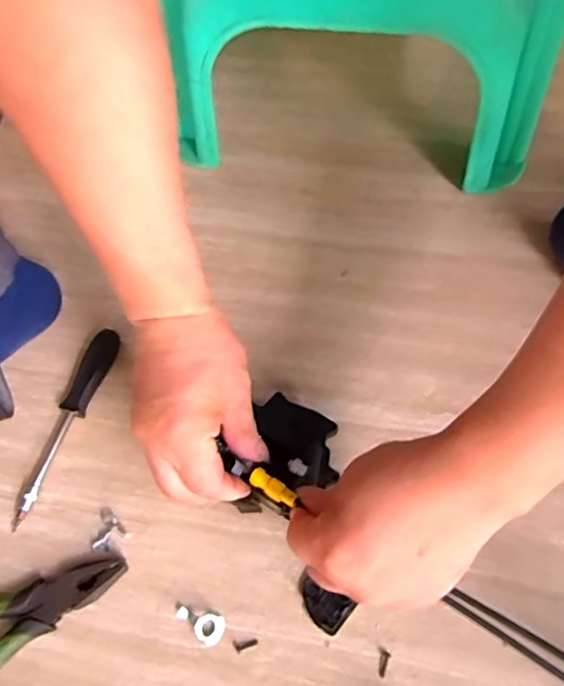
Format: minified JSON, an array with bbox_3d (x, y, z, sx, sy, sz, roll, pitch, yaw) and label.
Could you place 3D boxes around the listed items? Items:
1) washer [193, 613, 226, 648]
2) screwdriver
[{"bbox_3d":[-0.051,0.200,0.400,0.021,0.007,0.021,25,68,14],"label":"washer"},{"bbox_3d":[-0.178,0.065,0.470,0.028,0.017,0.170,14,66,9],"label":"screwdriver"}]

